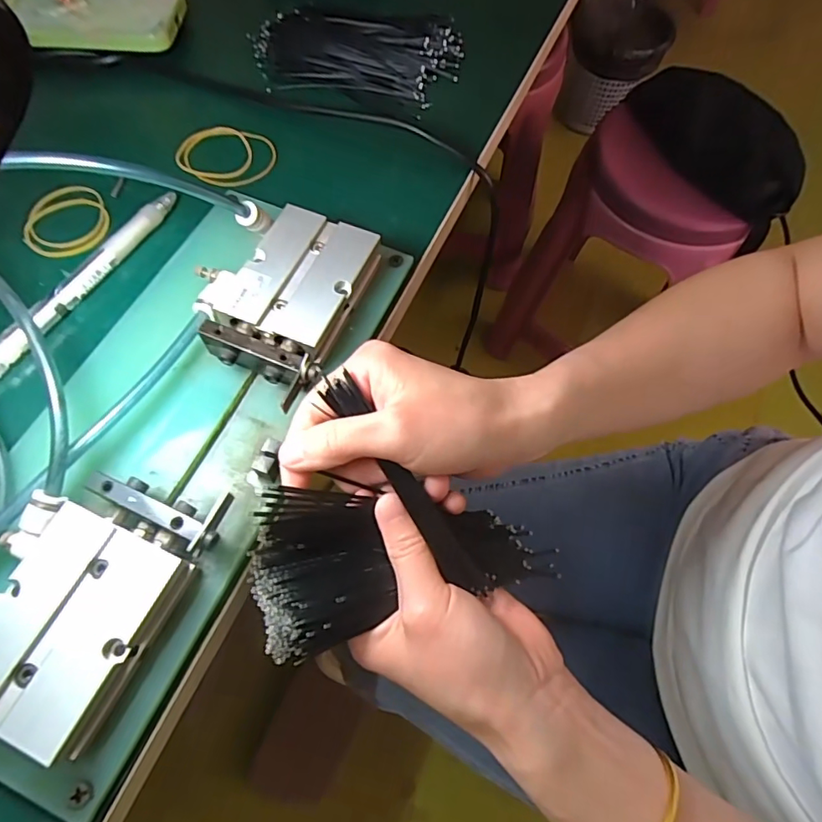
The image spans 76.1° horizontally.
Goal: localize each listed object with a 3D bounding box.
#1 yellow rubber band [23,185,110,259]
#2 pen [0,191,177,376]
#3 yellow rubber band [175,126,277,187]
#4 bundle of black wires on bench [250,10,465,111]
[{"bbox_3d":[-0.199,-0.111,0.306,0.045,0.005,0.050,0,66,-3],"label":"yellow rubber band"},{"bbox_3d":[-0.175,-0.070,0.281,0.011,0.008,0.141,30,67,10],"label":"pen"},{"bbox_3d":[-0.116,-0.161,0.332,0.062,0.004,0.047,13,65,2],"label":"yellow rubber band"},{"bbox_3d":[-0.038,-0.251,0.367,0.142,0.022,0.073,3,65,-2],"label":"bundle of black wires on bench"}]

